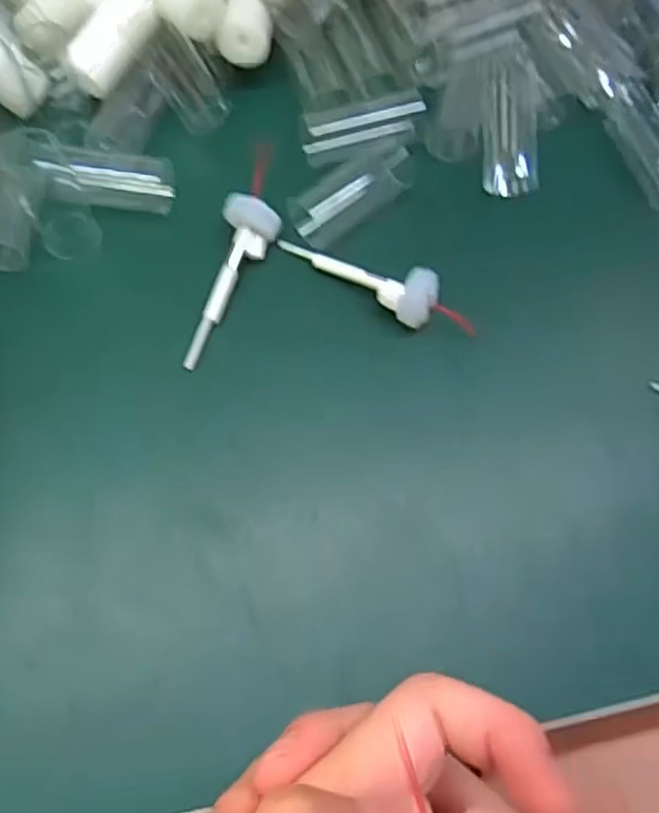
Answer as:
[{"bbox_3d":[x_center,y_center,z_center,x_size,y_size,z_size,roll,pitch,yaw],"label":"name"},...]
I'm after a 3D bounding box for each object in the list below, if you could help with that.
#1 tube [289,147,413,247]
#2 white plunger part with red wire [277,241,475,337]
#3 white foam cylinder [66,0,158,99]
[{"bbox_3d":[0.008,-0.086,0.291,0.051,0.015,0.023,-36,75,-14],"label":"tube"},{"bbox_3d":[0.017,-0.045,0.270,0.077,0.015,0.018,21,71,6],"label":"white plunger part with red wire"},{"bbox_3d":[-0.083,-0.141,0.280,0.018,0.013,0.042,32,89,9],"label":"white foam cylinder"}]

